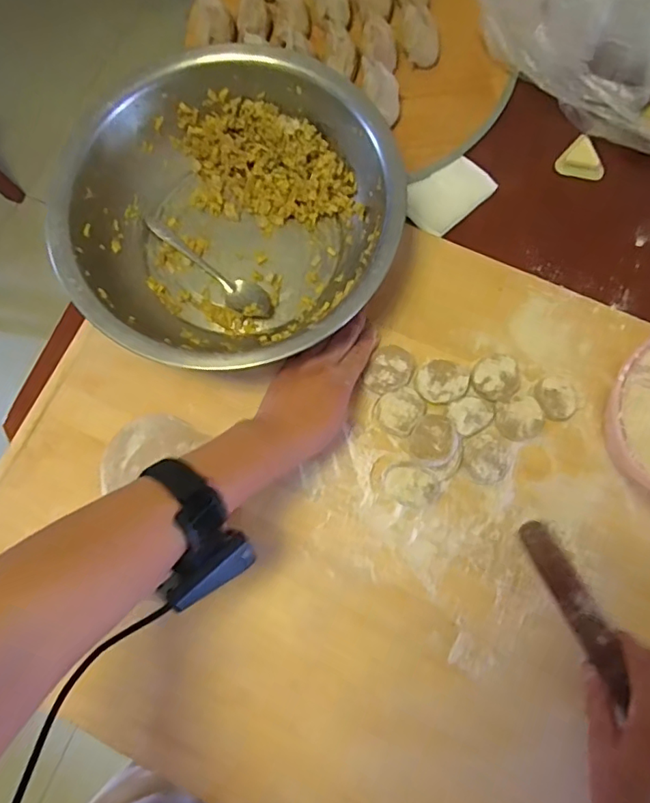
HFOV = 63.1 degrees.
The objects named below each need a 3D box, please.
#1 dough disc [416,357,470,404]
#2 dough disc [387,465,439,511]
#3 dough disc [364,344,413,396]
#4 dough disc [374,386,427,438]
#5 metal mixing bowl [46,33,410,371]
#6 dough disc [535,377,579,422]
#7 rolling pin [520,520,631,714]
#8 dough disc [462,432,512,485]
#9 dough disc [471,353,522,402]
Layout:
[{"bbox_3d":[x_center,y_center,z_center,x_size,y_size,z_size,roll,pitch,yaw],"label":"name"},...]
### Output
[{"bbox_3d":[0.110,-0.018,0.500,0.045,0.016,0.042,21,79,6],"label":"dough disc"},{"bbox_3d":[0.079,0.077,0.478,0.048,0.016,0.034,24,79,6],"label":"dough disc"},{"bbox_3d":[0.063,-0.030,0.502,0.038,0.017,0.051,24,79,6],"label":"dough disc"},{"bbox_3d":[0.070,0.009,0.495,0.043,0.010,0.046,-1,69,2],"label":"dough disc"},{"bbox_3d":[-0.086,-0.165,0.501,0.291,0.099,0.288,0,78,1],"label":"metal mixing bowl"},{"bbox_3d":[0.213,-0.002,0.491,0.034,0.018,0.040,-34,79,-6],"label":"dough disc"},{"bbox_3d":[0.225,0.208,0.404,0.025,0.027,0.249,-27,78,-4],"label":"rolling pin"},{"bbox_3d":[0.148,0.051,0.478,0.047,0.014,0.044,0,78,1],"label":"dough disc"},{"bbox_3d":[0.161,-0.022,0.496,0.043,0.008,0.044,0,78,1],"label":"dough disc"}]

